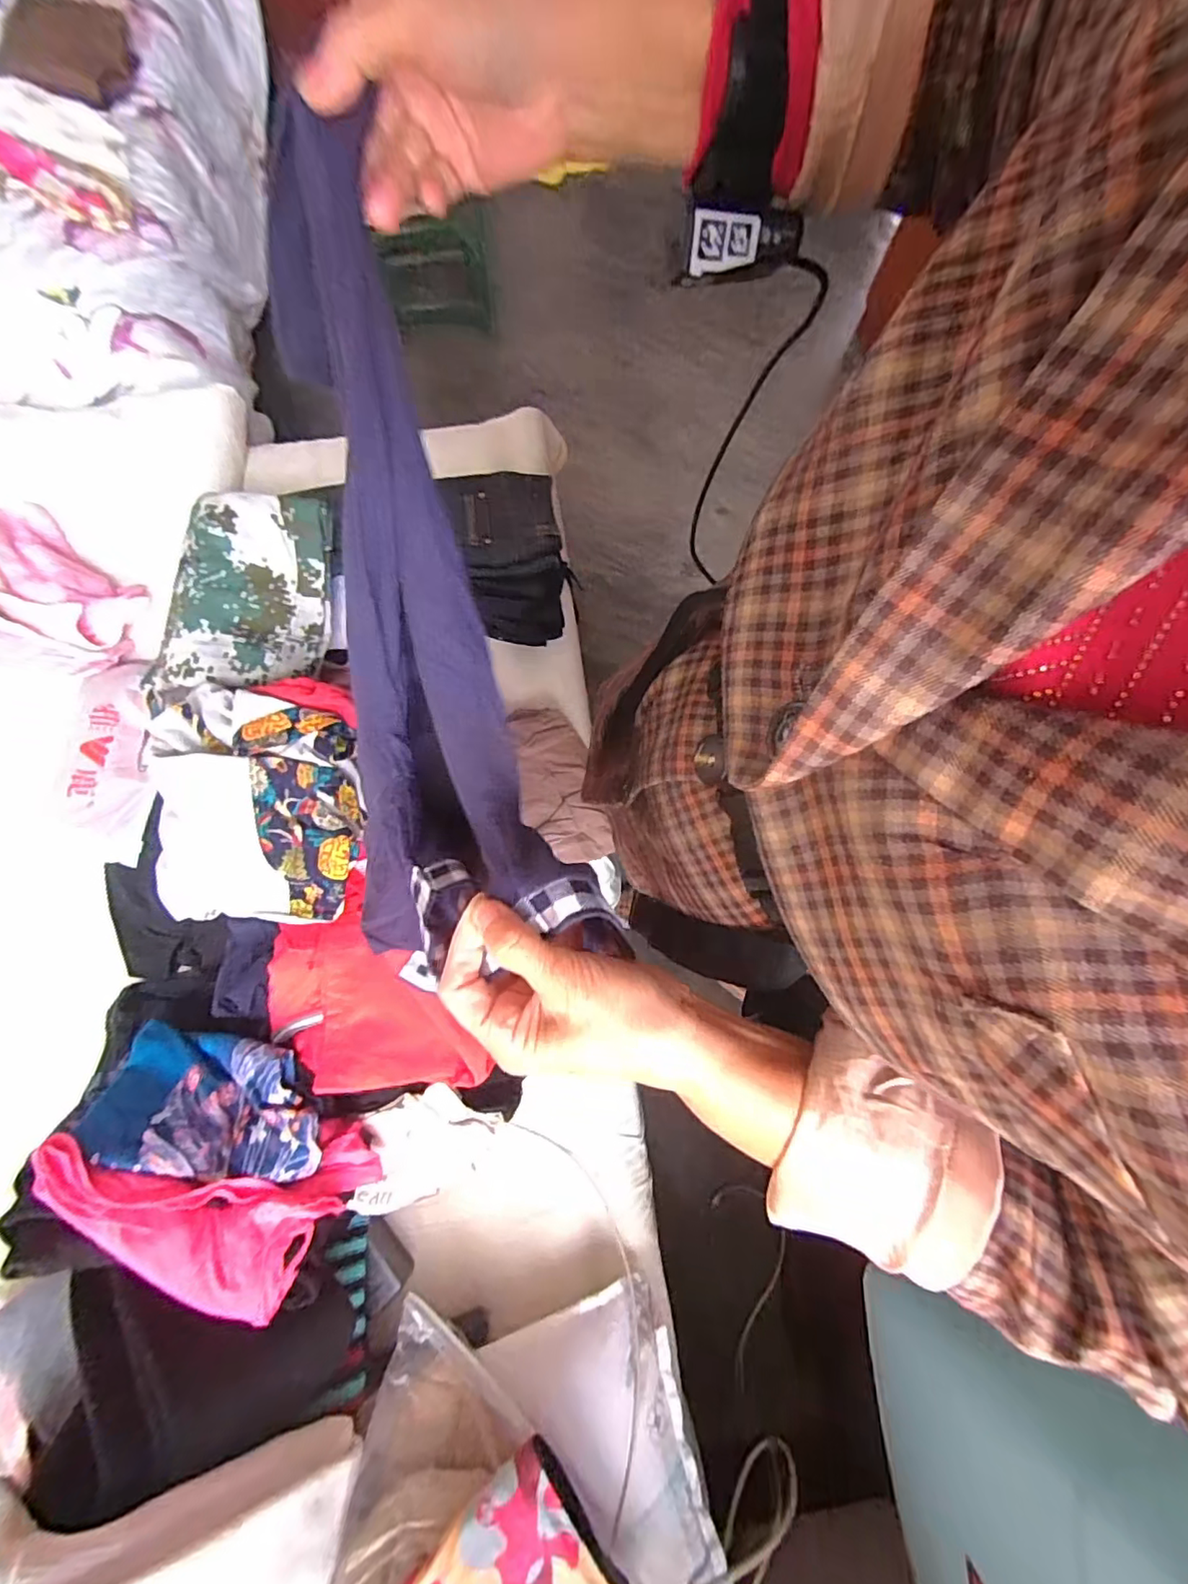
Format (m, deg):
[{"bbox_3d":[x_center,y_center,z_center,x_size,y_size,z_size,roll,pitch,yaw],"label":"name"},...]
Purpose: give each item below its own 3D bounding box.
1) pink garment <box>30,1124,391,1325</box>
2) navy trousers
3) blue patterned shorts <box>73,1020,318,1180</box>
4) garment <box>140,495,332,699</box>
[{"bbox_3d":[-0.372,0.400,0.545,0.303,0.052,0.148,10,76,-14],"label":"pink garment"},{"bbox_3d":[-0.105,-0.091,0.318,0.116,0.209,0.357,-16,77,-6],"label":"navy trousers"},{"bbox_3d":[-0.401,0.323,0.606,0.255,0.099,0.123,3,76,-1],"label":"blue patterned shorts"},{"bbox_3d":[-0.458,-0.249,0.715,0.234,0.064,0.250,6,76,0],"label":"garment"}]

